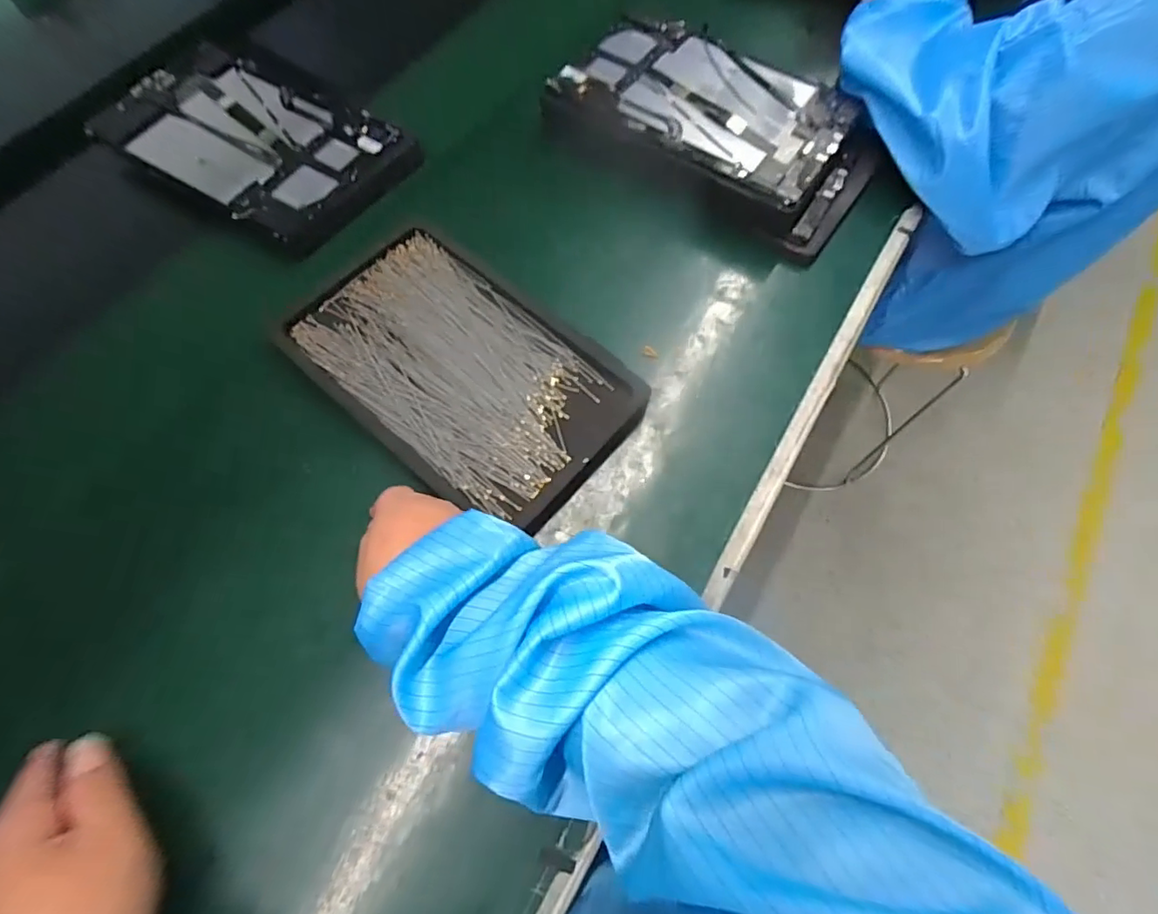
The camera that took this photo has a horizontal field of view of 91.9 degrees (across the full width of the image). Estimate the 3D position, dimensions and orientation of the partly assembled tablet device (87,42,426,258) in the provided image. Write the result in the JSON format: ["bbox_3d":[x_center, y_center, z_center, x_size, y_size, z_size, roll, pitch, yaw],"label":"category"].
[{"bbox_3d":[-0.279,-0.279,0.491,0.265,0.018,0.158,28,68,11],"label":"partly assembled tablet device"}]

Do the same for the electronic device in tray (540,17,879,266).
[{"bbox_3d":[0.115,-0.286,0.492,0.273,0.048,0.171,33,69,13],"label":"electronic device in tray"}]

